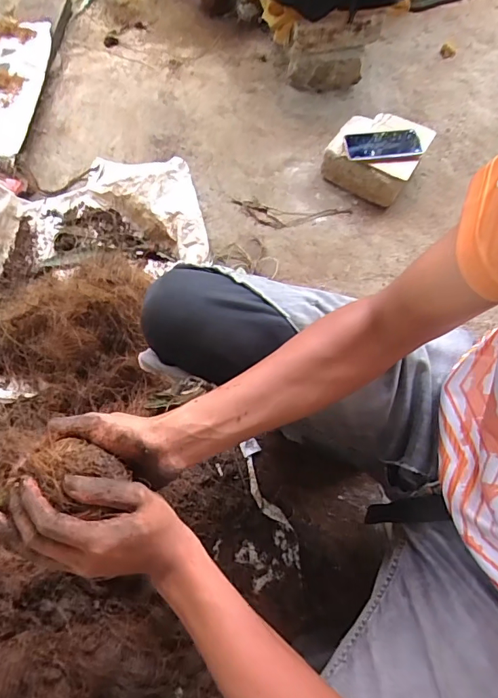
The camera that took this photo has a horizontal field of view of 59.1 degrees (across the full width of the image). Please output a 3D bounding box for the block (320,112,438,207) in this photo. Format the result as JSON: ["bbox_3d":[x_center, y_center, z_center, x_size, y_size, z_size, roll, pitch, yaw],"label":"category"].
[{"bbox_3d":[0.302,-0.458,1.032,0.192,0.089,0.213,31,70,15],"label":"block"}]

